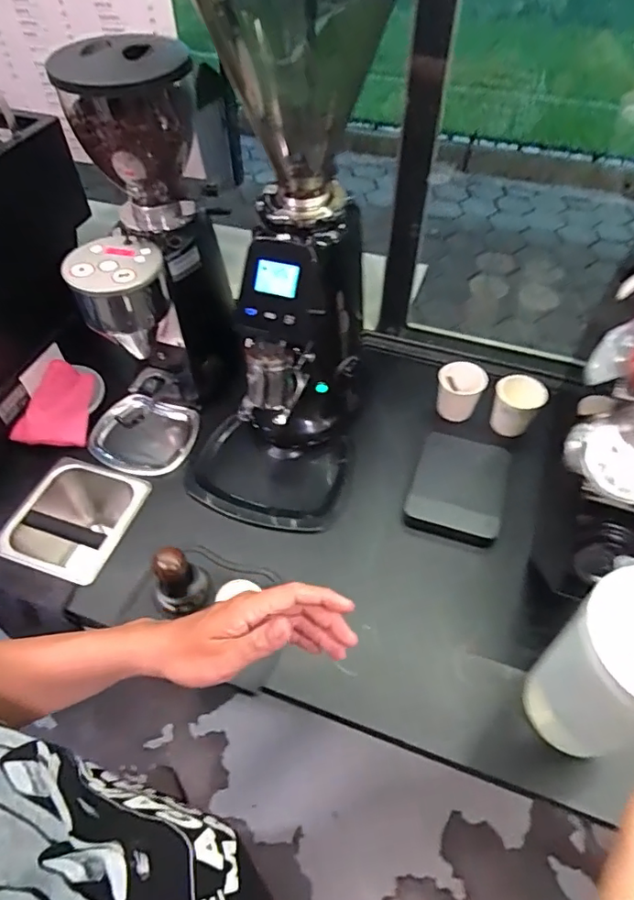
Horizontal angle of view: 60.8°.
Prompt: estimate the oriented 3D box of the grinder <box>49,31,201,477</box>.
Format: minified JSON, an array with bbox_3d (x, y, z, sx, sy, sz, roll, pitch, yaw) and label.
[{"bbox_3d":[-0.246,-0.209,0.766,0.166,0.548,0.300,15,54,11],"label":"grinder"}]

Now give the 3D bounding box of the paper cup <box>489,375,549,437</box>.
[{"bbox_3d":[0.324,-0.069,0.881,0.072,0.086,0.069,0,53,0],"label":"paper cup"}]

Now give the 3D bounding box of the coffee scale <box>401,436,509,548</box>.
[{"bbox_3d":[0.211,0.053,0.809,0.131,0.034,0.167,14,54,11],"label":"coffee scale"}]

